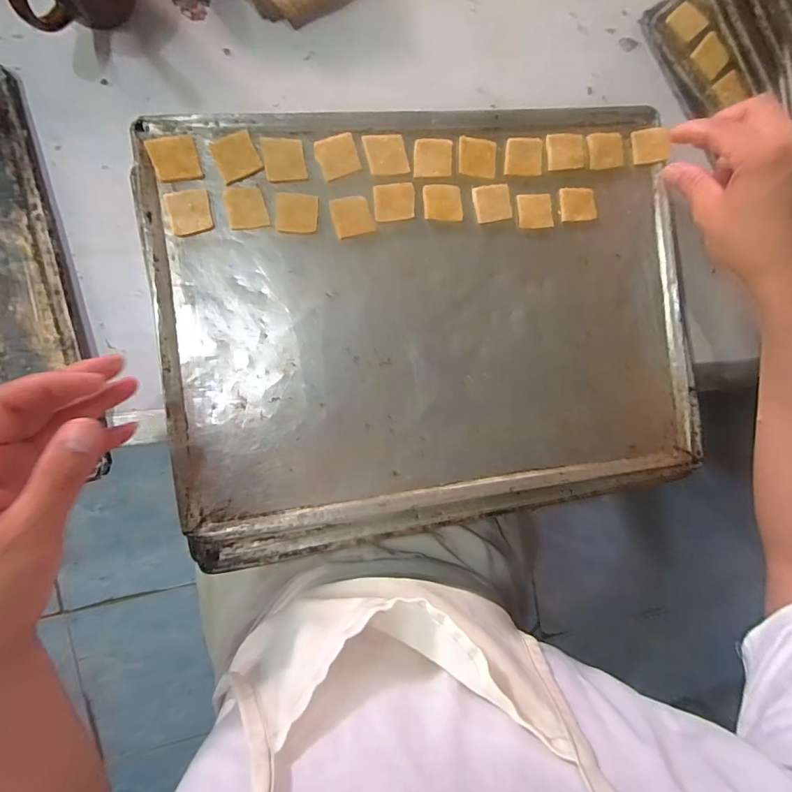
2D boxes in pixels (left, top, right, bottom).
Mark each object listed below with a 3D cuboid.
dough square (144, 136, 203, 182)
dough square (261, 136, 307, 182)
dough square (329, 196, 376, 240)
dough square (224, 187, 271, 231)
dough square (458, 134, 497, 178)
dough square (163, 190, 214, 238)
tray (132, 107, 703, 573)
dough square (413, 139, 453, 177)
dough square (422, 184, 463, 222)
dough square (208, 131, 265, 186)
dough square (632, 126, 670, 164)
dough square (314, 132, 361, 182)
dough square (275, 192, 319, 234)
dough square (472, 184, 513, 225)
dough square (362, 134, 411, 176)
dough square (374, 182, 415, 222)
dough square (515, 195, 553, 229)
[{"bbox_3d":[-0.172,-0.186,0.336,0.034,0.004,0.034,-14,93,-8],"label":"dough square"},{"bbox_3d":[-0.090,-0.192,0.349,0.032,0.004,0.034,-8,92,-9],"label":"dough square"},{"bbox_3d":[-0.037,-0.152,0.363,0.032,0.004,0.033,-16,93,-8],"label":"dough square"},{"bbox_3d":[-0.120,-0.152,0.346,0.030,0.004,0.033,-10,92,-9],"label":"dough square"},{"bbox_3d":[0.072,-0.209,0.376,0.034,0.004,0.031,2,90,-9],"label":"dough square"},{"bbox_3d":[-0.162,-0.144,0.338,0.031,0.004,0.034,-11,93,-9],"label":"dough square"},{"bbox_3d":[0.042,-0.067,0.374,0.452,0.020,0.346,-7,93,-9],"label":"tray"},{"bbox_3d":[0.032,-0.205,0.370,0.034,0.004,0.032,-3,91,-9],"label":"dough square"},{"bbox_3d":[0.041,-0.168,0.373,0.034,0.004,0.031,-4,91,-9],"label":"dough square"},{"bbox_3d":[-0.127,-0.192,0.344,0.033,0.004,0.034,-26,95,-8],"label":"dough square"},{"bbox_3d":[0.238,-0.234,0.402,0.034,0.008,0.031,-7,93,-9],"label":"dough square"},{"bbox_3d":[-0.048,-0.199,0.357,0.034,0.004,0.033,-23,94,-8],"label":"dough square"},{"bbox_3d":[-0.082,-0.151,0.356,0.034,0.004,0.032,0,91,-9],"label":"dough square"},{"bbox_3d":[0.086,-0.171,0.380,0.033,0.004,0.031,-13,93,-9],"label":"dough square"},{"bbox_3d":[-0.008,-0.204,0.364,0.034,0.004,0.034,-13,93,-9],"label":"dough square"},{"bbox_3d":[-0.001,-0.165,0.366,0.035,0.004,0.032,-5,92,-9],"label":"dough square"},{"bbox_3d":[0.126,-0.166,0.386,0.032,0.004,0.030,-3,91,-9],"label":"dough square"}]

